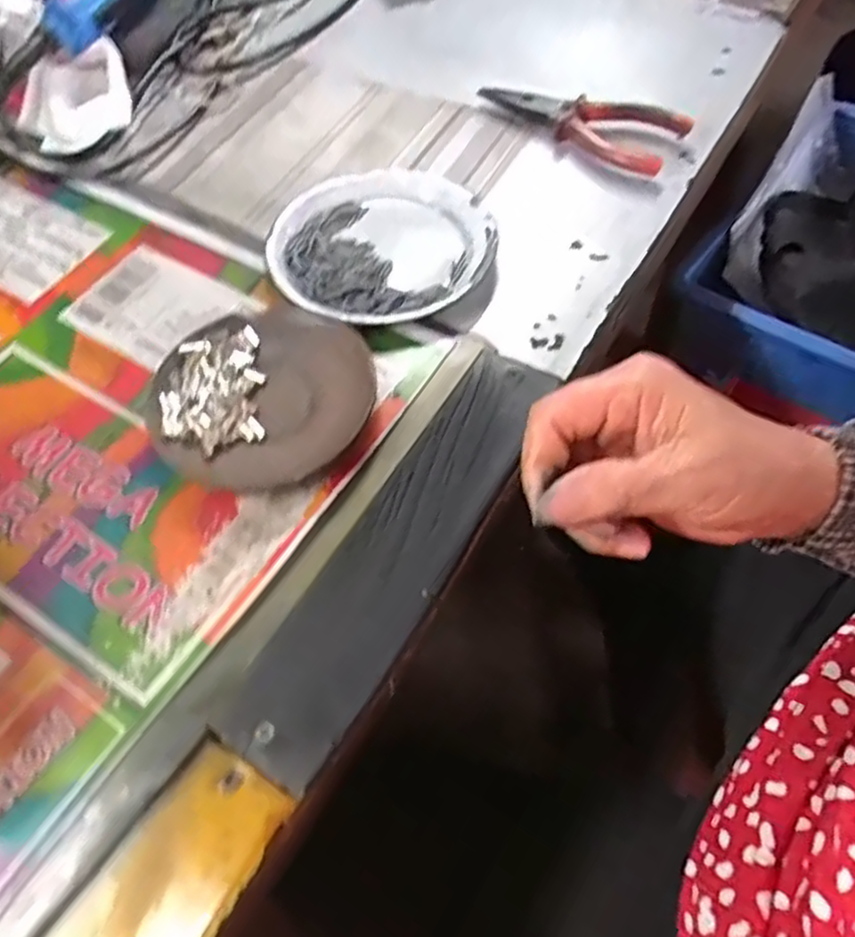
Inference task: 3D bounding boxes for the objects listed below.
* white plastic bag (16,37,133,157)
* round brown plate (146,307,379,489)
[{"bbox_3d":[-0.259,-0.270,0.522,0.082,0.032,0.074,-19,59,-8],"label":"white plastic bag"},{"bbox_3d":[-0.085,-0.039,0.372,0.113,0.018,0.101,-1,58,3],"label":"round brown plate"}]

